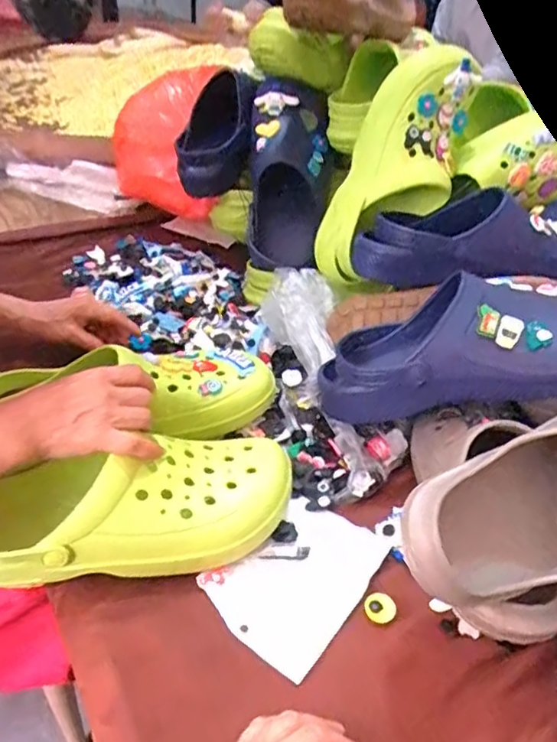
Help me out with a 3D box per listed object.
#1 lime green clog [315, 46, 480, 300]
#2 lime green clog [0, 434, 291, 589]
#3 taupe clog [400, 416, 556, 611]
[{"bbox_3d":[0.134,-0.222,0.663,0.094,0.283,0.096,38,15,36],"label":"lime green clog"},{"bbox_3d":[-0.131,0.111,0.496,0.274,0.091,0.111,-6,40,-8],"label":"lime green clog"},{"bbox_3d":[0.219,0.088,0.434,0.284,0.098,0.106,-22,73,-24],"label":"taupe clog"}]

